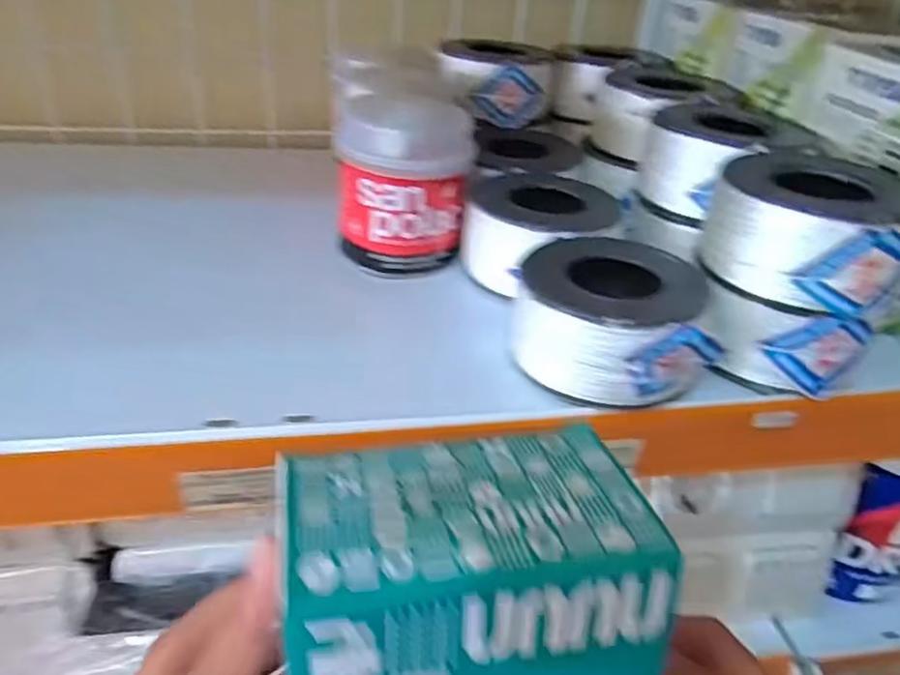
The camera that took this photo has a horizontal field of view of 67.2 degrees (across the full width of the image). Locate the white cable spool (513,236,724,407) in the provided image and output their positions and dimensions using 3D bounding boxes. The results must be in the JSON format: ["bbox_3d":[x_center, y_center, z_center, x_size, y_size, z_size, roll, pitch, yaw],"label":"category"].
[{"bbox_3d":[0.067,-0.010,0.299,0.083,0.038,0.094,1,35,-7],"label":"white cable spool"}]

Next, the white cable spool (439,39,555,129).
[{"bbox_3d":[0.034,-0.187,0.489,0.081,0.049,0.067,8,35,3],"label":"white cable spool"}]

